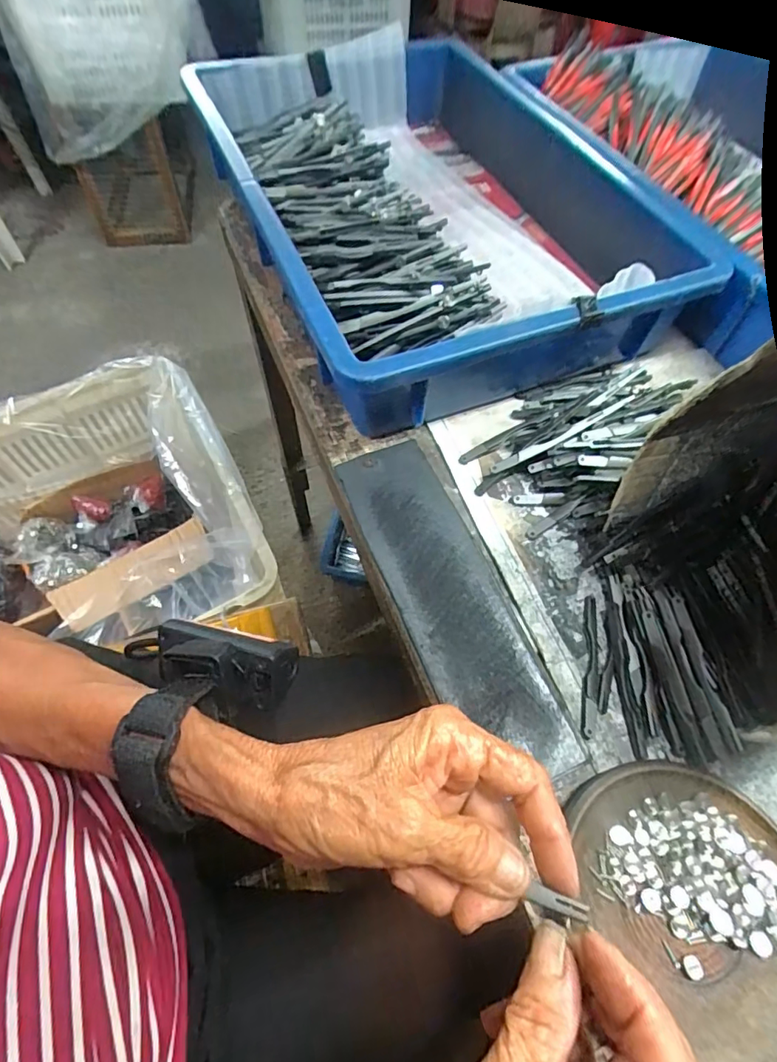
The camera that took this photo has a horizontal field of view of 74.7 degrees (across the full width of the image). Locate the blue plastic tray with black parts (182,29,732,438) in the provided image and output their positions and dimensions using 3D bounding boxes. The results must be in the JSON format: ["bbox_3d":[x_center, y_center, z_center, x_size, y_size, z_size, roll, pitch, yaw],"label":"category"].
[{"bbox_3d":[0.032,-0.277,0.421,0.298,0.065,0.390,-19,63,-12],"label":"blue plastic tray with black parts"}]

